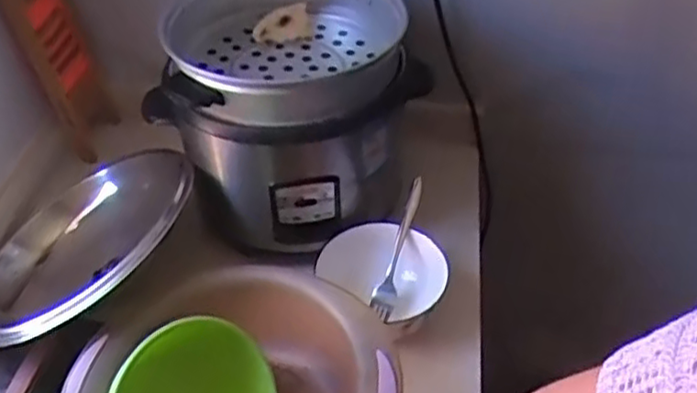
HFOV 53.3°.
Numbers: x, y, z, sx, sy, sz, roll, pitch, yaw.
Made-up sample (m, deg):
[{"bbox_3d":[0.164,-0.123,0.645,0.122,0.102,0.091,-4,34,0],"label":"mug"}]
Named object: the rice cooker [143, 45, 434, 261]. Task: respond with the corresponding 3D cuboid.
[{"bbox_3d":[-0.053,-0.092,0.828,0.234,0.224,0.261,13,45,15],"label":"rice cooker"}]

